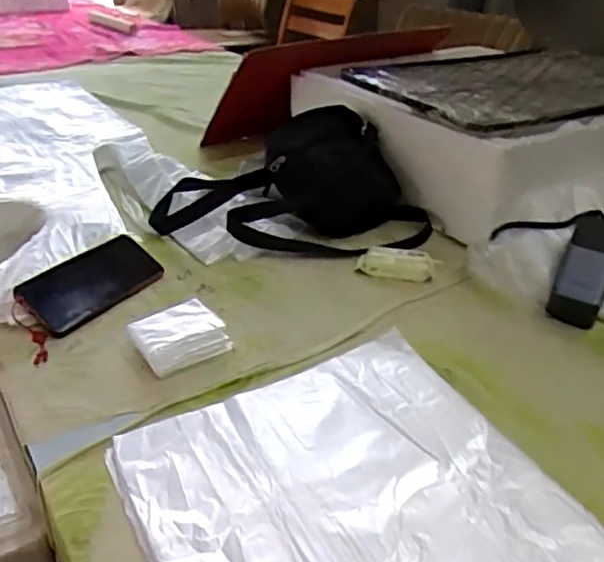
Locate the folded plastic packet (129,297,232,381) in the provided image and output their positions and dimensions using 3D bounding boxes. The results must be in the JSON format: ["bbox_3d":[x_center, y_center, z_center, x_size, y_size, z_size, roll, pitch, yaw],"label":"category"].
[{"bbox_3d":[-0.125,0.058,0.654,0.086,0.030,0.074,-14,34,-25],"label":"folded plastic packet"}]

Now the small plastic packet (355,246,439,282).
[{"bbox_3d":[0.118,-0.023,0.793,0.095,0.021,0.045,10,32,13],"label":"small plastic packet"}]

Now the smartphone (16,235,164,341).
[{"bbox_3d":[-0.244,0.002,0.759,0.087,0.016,0.174,42,48,12],"label":"smartphone"}]

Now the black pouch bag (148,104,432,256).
[{"bbox_3d":[-0.014,-0.138,0.881,0.382,0.130,0.192,6,32,9],"label":"black pouch bag"}]

